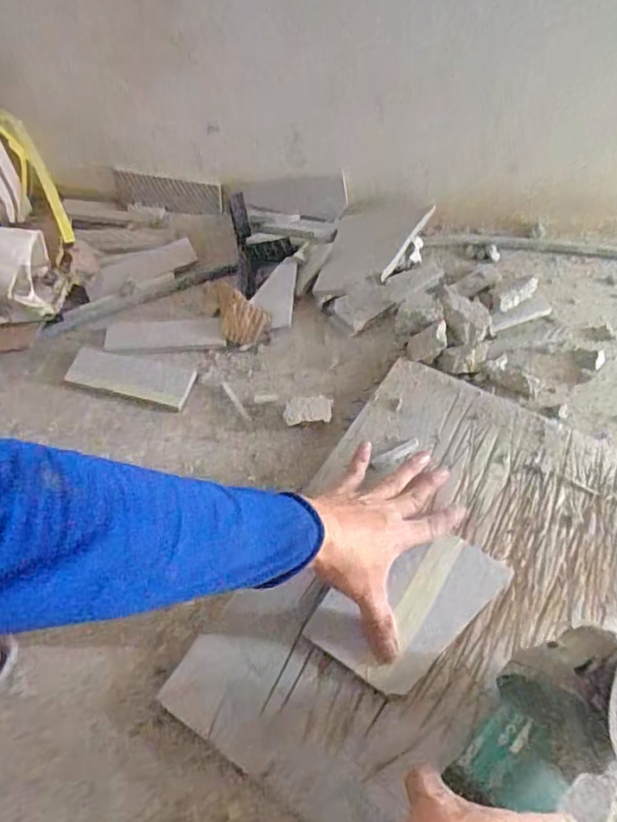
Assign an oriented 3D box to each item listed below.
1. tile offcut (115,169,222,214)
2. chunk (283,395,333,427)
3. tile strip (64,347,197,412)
[{"bbox_3d":[-0.202,-0.312,0.818,0.151,0.050,0.013,6,42,3],"label":"tile offcut"},{"bbox_3d":[-0.001,0.000,0.616,0.050,0.025,0.027,-2,57,2],"label":"chunk"},{"bbox_3d":[-0.208,-0.042,0.665,0.156,0.011,0.055,15,59,12],"label":"tile strip"}]

